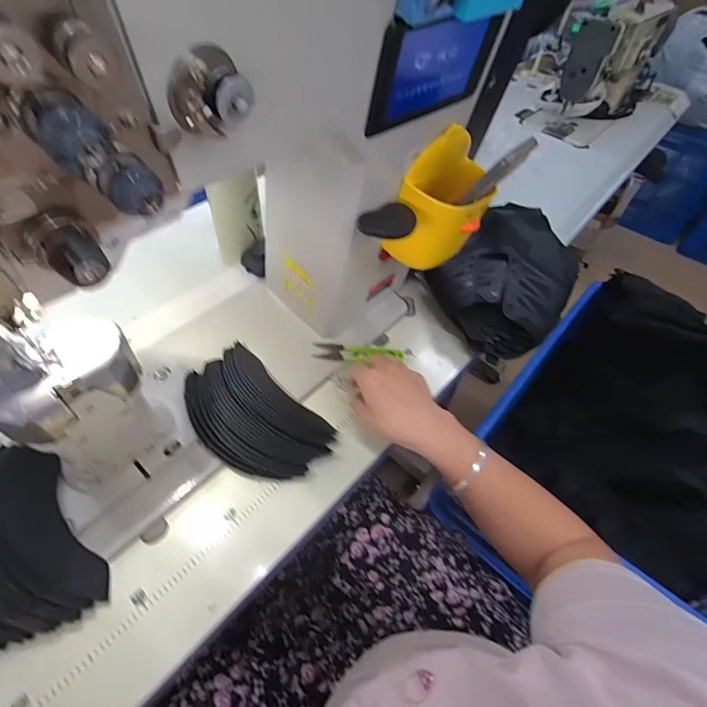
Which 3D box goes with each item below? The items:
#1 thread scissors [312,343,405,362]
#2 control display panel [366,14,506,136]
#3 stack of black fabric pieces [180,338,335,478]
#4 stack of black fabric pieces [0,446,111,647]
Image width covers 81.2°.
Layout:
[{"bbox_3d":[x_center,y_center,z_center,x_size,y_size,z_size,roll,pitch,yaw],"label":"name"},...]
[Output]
[{"bbox_3d":[0.008,-0.001,0.549,0.118,0.008,0.027,0,53,-5],"label":"thread scissors"},{"bbox_3d":[0.067,-0.222,0.322,0.019,0.071,0.146,37,59,21],"label":"control display panel"},{"bbox_3d":[-0.113,0.068,0.466,0.169,0.040,0.112,37,59,21],"label":"stack of black fabric pieces"},{"bbox_3d":[-0.319,0.168,0.367,0.128,0.051,0.187,-29,61,-23],"label":"stack of black fabric pieces"}]

